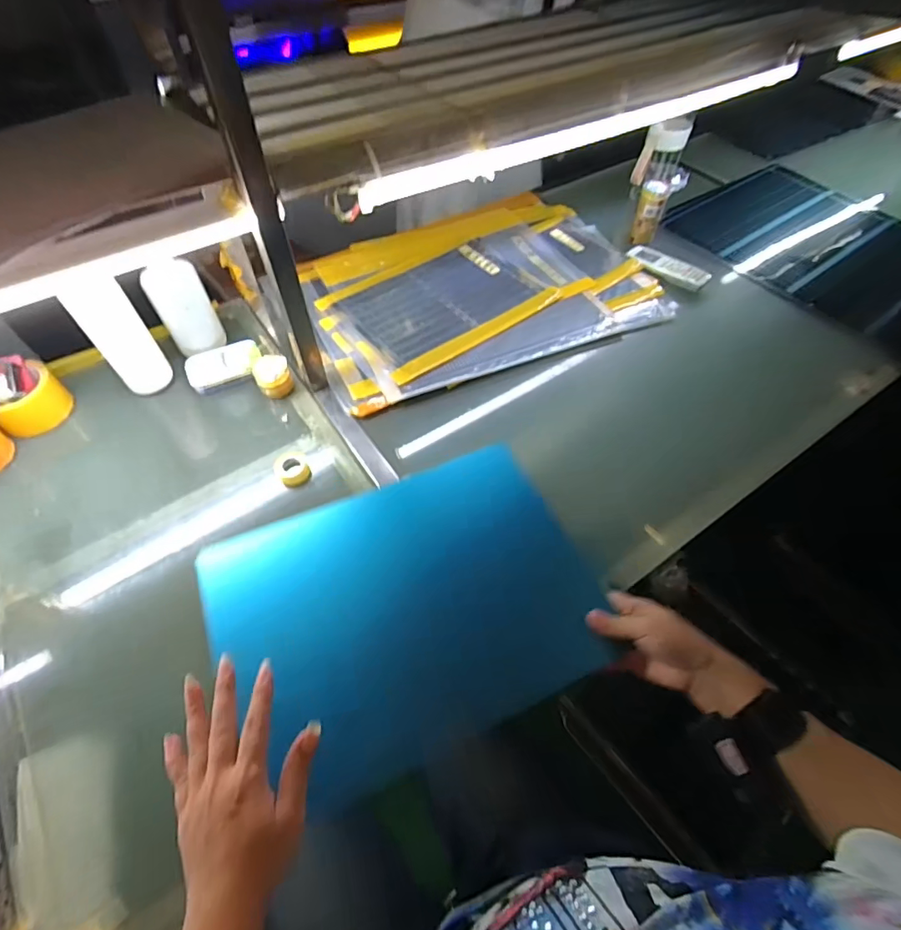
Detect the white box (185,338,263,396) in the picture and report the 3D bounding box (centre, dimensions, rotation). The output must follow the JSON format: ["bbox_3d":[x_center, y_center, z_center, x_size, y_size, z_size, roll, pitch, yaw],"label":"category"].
[{"bbox_3d":[-0.363,-0.160,0.775,0.115,0.023,0.067,-27,61,-17],"label":"white box"}]

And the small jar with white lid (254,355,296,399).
[{"bbox_3d":[-0.276,-0.139,0.750,0.053,0.050,0.053,-21,59,-14],"label":"small jar with white lid"}]

